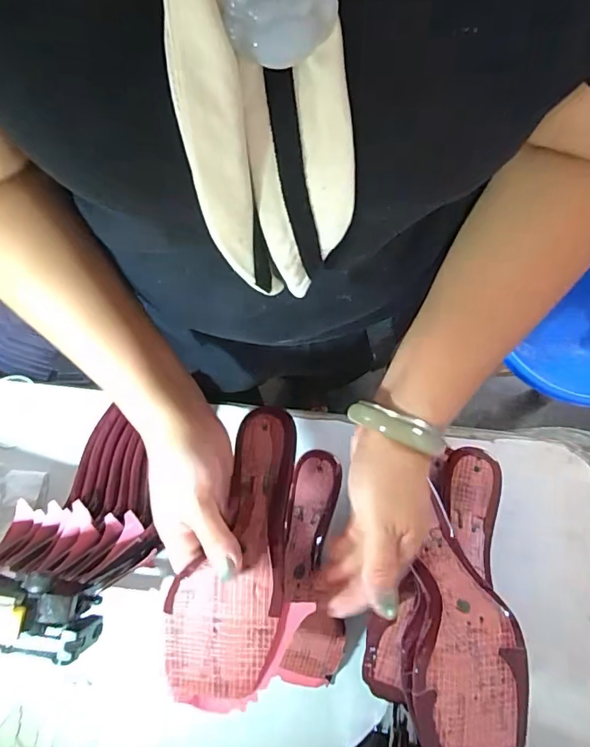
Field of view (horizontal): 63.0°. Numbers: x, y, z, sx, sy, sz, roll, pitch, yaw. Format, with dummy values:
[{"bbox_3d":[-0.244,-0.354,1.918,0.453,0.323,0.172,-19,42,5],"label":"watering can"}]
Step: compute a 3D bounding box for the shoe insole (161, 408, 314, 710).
[{"bbox_3d":[-0.036,0.133,0.373,0.092,0.061,0.219,9,63,3],"label":"shoe insole"}]

